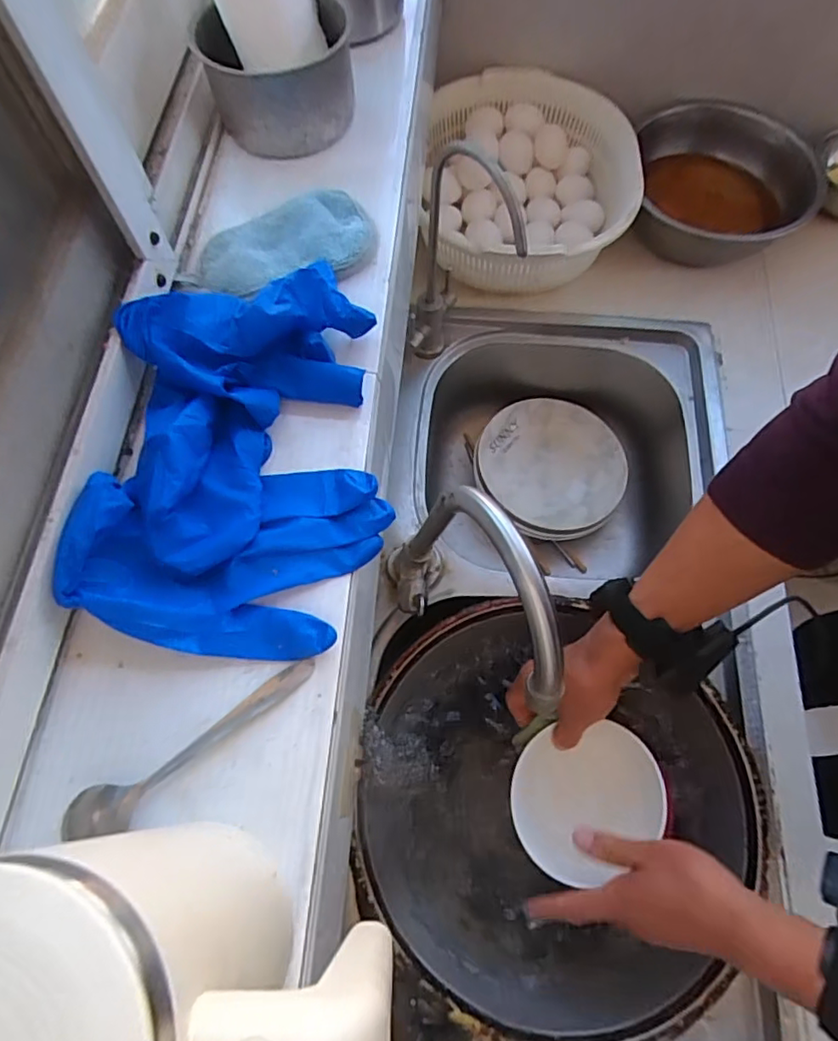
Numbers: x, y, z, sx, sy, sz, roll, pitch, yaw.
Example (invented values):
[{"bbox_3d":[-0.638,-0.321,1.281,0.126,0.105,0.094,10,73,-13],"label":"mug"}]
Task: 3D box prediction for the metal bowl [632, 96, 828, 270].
[{"bbox_3d":[0.387,-0.415,0.750,0.217,0.098,0.217,0,67,0],"label":"metal bowl"}]

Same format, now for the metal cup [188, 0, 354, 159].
[{"bbox_3d":[-0.098,-0.311,0.410,0.103,0.060,0.082,-11,67,-4],"label":"metal cup"}]

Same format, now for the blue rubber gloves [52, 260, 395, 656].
[{"bbox_3d":[-0.091,-0.036,0.306,0.141,0.045,0.197,2,67,1],"label":"blue rubber gloves"}]

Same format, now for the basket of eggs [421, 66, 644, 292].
[{"bbox_3d":[0.134,-0.419,0.747,0.265,0.101,0.308,5,67,2],"label":"basket of eggs"}]

